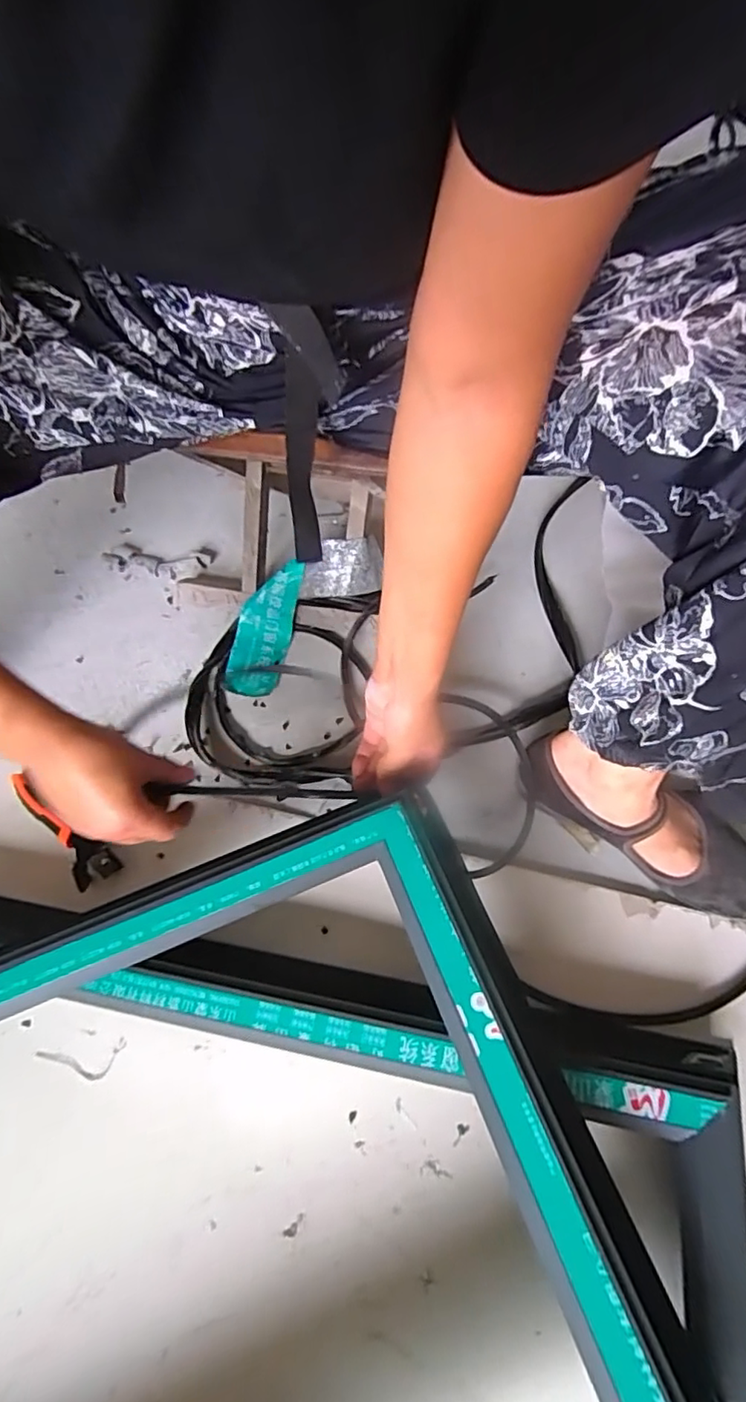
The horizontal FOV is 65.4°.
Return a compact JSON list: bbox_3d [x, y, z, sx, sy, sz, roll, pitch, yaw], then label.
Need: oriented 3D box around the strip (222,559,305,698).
[{"bbox_3d":[-0.128,-0.090,0.694,0.079,0.041,0.171,22,93,15],"label":"strip"}]

